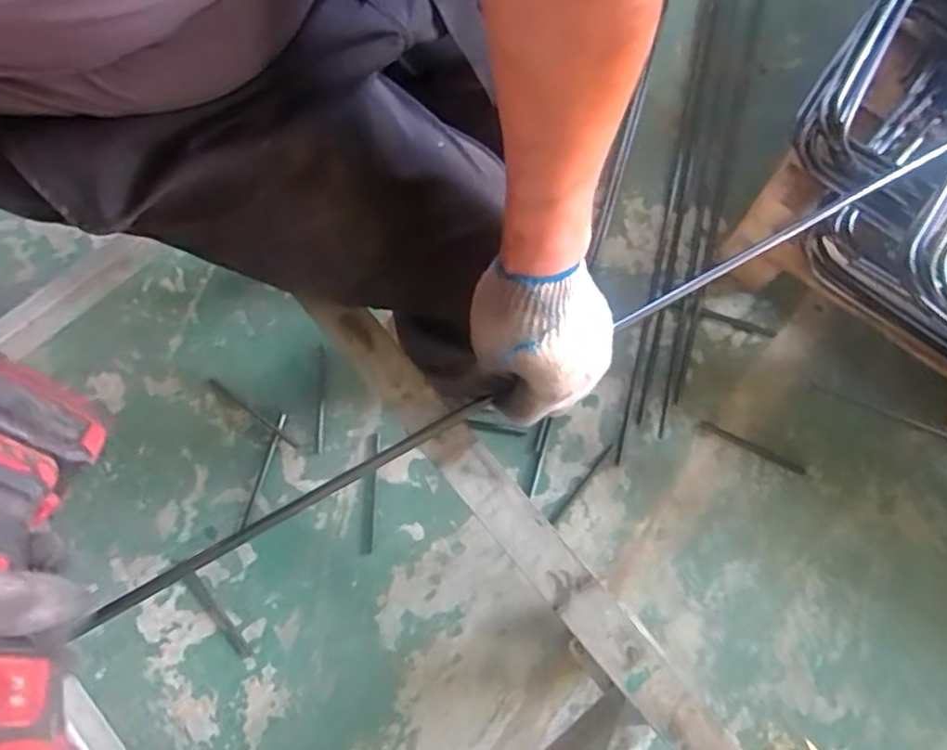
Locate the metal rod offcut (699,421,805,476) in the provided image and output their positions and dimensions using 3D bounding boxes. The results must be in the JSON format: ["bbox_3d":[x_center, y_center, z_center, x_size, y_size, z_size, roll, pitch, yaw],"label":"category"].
[{"bbox_3d":[0.440,0.115,1.062,0.171,0.010,0.017,25,79,6],"label":"metal rod offcut"}]

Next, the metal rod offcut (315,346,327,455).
[{"bbox_3d":[-0.247,0.040,1.087,0.015,0.010,0.171,-1,78,1],"label":"metal rod offcut"}]

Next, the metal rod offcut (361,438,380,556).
[{"bbox_3d":[-0.164,0.189,1.064,0.018,0.013,0.186,3,78,2],"label":"metal rod offcut"}]

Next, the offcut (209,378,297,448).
[{"bbox_3d":[-0.355,0.064,1.074,0.180,0.004,0.013,36,81,8],"label":"offcut"}]

